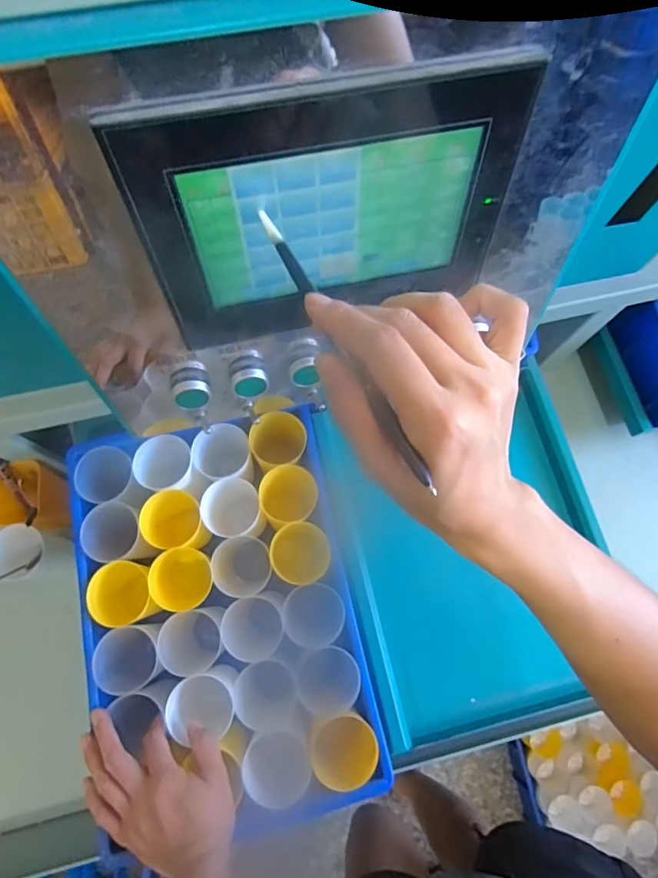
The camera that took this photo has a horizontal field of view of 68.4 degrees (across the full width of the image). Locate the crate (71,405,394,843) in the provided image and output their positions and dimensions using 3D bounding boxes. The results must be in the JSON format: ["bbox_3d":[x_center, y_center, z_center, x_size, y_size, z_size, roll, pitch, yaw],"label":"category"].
[{"bbox_3d":[-0.117,0.178,0.536,0.259,0.101,0.378,-14,75,-5],"label":"crate"}]

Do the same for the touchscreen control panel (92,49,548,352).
[{"bbox_3d":[-0.001,-0.132,0.283,0.202,0.147,0.042,-13,59,-5],"label":"touchscreen control panel"}]

